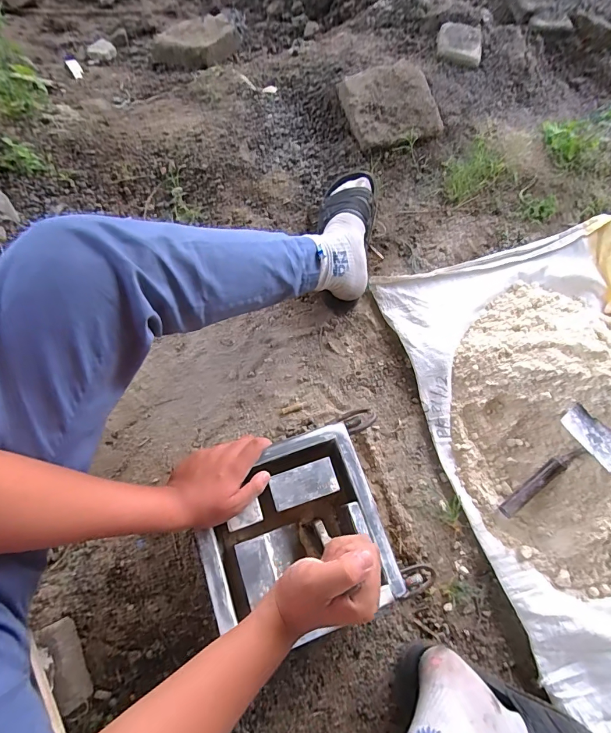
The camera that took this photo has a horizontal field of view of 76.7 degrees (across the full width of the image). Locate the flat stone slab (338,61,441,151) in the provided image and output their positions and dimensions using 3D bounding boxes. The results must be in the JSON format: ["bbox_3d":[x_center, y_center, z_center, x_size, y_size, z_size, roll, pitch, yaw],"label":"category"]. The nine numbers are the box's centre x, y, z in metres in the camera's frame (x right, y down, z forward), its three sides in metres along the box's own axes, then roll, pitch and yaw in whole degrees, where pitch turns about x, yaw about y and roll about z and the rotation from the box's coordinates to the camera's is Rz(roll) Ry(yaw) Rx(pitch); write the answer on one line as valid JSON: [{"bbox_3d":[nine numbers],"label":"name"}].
[{"bbox_3d":[0.192,-0.609,0.884,0.202,0.032,0.225,-12,74,-11],"label":"flat stone slab"}]

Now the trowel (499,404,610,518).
[{"bbox_3d":[0.406,0.161,0.631,0.221,0.033,0.105,-36,76,6],"label":"trowel"}]

